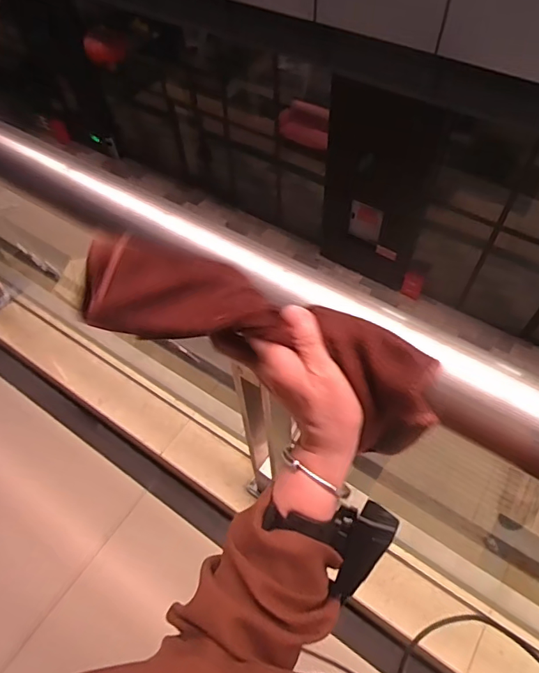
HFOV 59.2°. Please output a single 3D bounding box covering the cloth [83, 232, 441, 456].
[{"bbox_3d":[-0.010,0.002,0.350,0.258,0.089,0.062,22,60,5],"label":"cloth"}]

